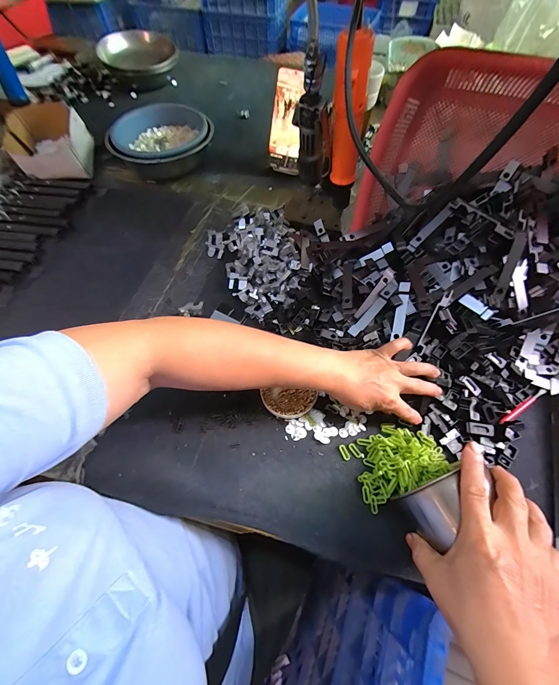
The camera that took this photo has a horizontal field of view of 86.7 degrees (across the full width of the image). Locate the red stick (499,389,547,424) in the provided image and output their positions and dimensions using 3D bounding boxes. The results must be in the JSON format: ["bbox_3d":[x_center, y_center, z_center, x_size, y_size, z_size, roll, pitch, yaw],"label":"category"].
[{"bbox_3d":[0.325,0.084,0.393,0.088,0.006,0.008,-26,62,-14],"label":"red stick"}]

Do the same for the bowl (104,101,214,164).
[{"bbox_3d":[-0.255,-0.433,0.652,0.211,0.077,0.200,0,62,0],"label":"bowl"}]

